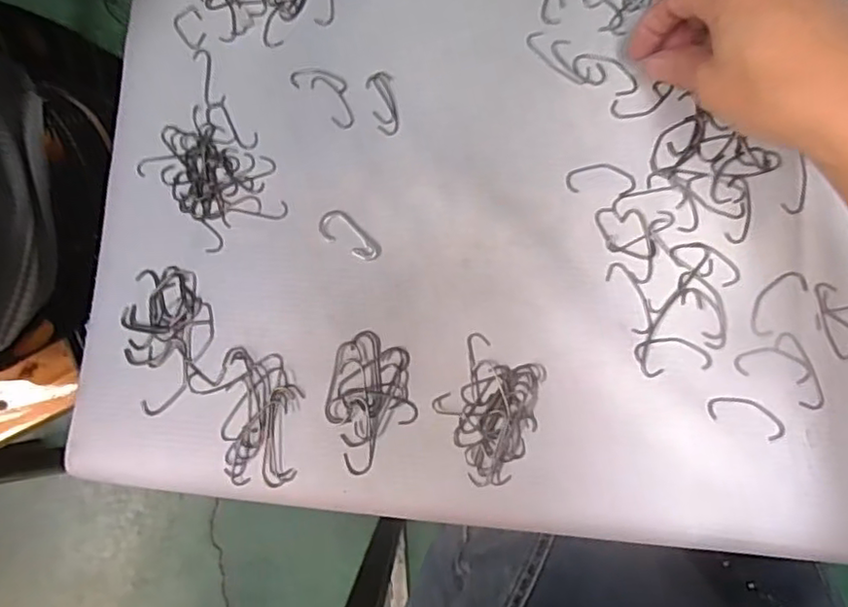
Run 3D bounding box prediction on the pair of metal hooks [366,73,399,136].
[{"bbox_3d":[-0.024,-0.115,0.355,0.015,0.004,0.038,-7,84,4],"label":"pair of metal hooks"}]

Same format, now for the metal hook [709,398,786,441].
[{"bbox_3d":[0.167,0.058,0.321,0.040,0.004,0.016,20,86,6],"label":"metal hook"}]

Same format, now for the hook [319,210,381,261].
[{"bbox_3d":[-0.042,-0.037,0.345,0.039,0.004,0.017,41,89,7],"label":"hook"}]

